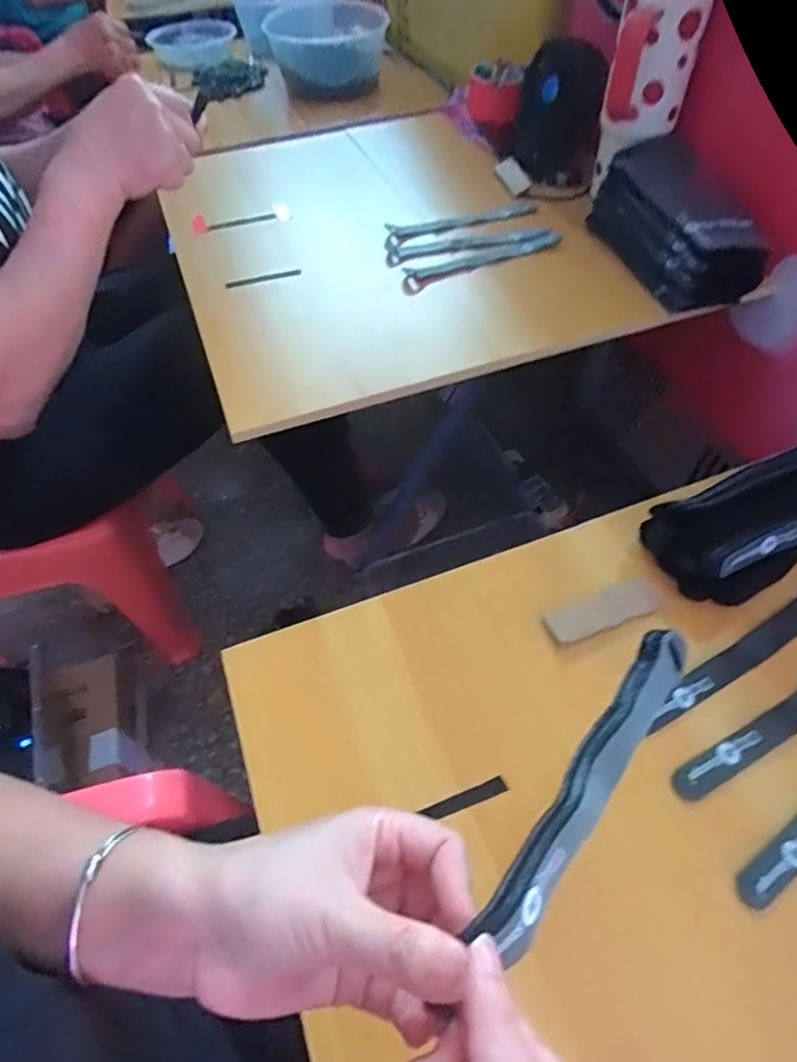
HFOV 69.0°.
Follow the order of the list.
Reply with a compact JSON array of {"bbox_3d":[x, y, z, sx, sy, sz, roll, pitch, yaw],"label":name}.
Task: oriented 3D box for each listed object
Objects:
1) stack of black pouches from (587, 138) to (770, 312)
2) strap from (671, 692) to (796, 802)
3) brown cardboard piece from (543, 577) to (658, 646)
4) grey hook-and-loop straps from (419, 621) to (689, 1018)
[{"bbox_3d":[0.307,-0.345,0.654,0.091,0.080,0.221,-12,54,-6],"label":"stack of black pouches"},{"bbox_3d":[0.258,0.117,0.377,0.199,0.004,0.023,-25,56,-15],"label":"strap"},{"bbox_3d":[0.151,0.060,0.431,0.081,0.004,0.026,-19,67,-7],"label":"brown cardboard piece"},{"bbox_3d":[0.087,0.102,0.250,0.022,0.015,0.172,34,50,23],"label":"grey hook-and-loop straps"}]

